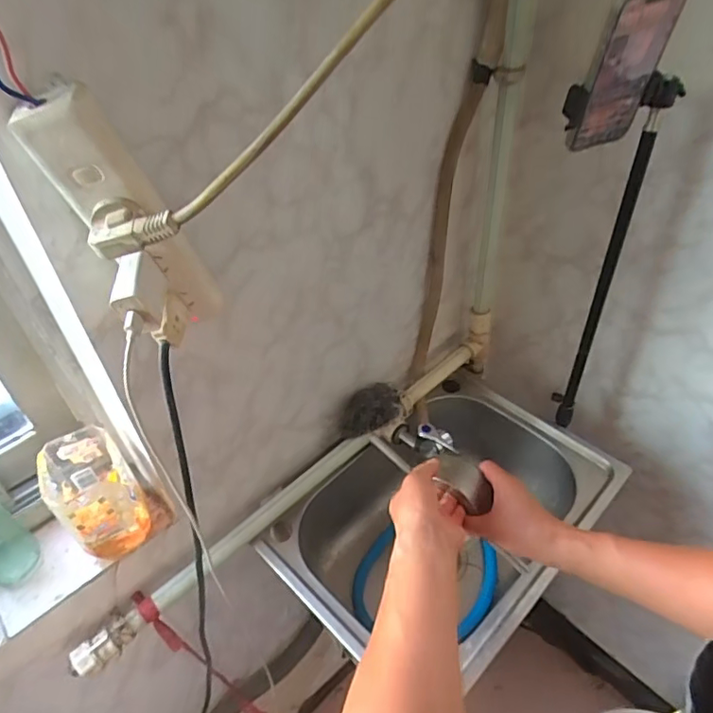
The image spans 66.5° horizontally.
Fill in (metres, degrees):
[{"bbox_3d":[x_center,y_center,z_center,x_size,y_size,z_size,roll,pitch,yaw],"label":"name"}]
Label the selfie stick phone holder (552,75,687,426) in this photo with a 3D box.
[{"bbox_3d":[0.287,-0.087,0.710,0.129,0.516,0.032,-12,42,-9],"label":"selfie stick phone holder"}]

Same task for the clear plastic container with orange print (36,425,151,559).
[{"bbox_3d":[-0.310,0.164,0.649,0.090,0.113,0.110,-32,49,-28],"label":"clear plastic container with orange print"}]

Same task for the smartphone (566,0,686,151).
[{"bbox_3d":[0.255,-0.271,0.524,0.076,0.155,0.008,-17,58,-10],"label":"smartphone"}]

